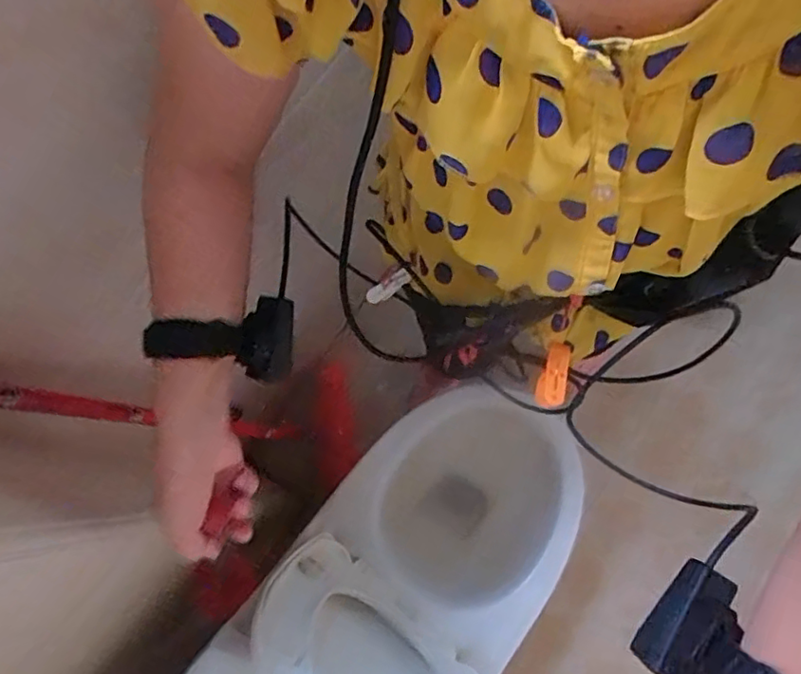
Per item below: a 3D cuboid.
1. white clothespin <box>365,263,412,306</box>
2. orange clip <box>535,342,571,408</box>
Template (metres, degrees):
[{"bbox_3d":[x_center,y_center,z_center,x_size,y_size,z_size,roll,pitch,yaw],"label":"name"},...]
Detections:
[{"bbox_3d":[-0.015,-0.055,0.607,0.050,0.025,0.020,-36,79,-7],"label":"white clothespin"},{"bbox_3d":[0.134,0.033,0.508,0.022,0.018,0.058,14,78,5],"label":"orange clip"}]

